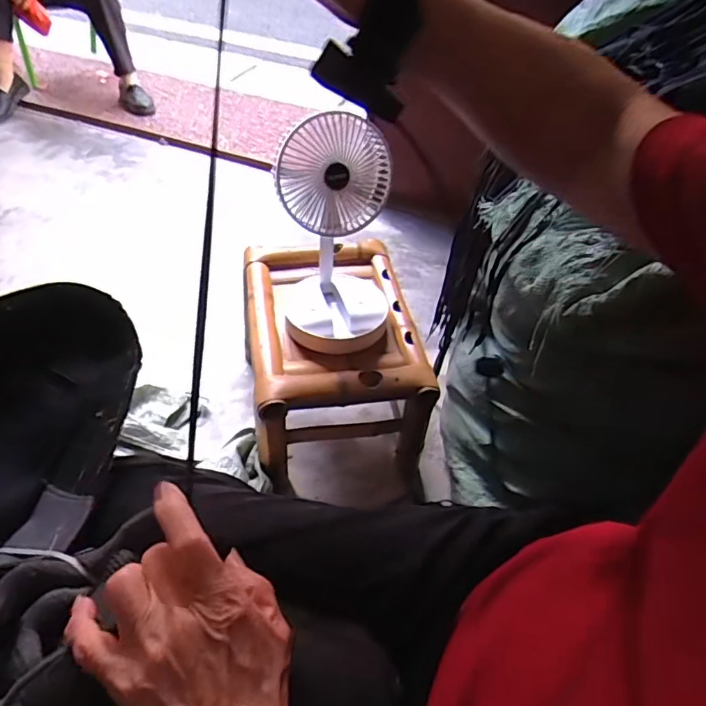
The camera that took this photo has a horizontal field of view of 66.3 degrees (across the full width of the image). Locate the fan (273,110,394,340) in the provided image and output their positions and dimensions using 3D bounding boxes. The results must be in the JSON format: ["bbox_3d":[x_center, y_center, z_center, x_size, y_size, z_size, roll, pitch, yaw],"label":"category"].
[{"bbox_3d":[-0.026,-0.166,0.819,0.170,0.339,0.164,1,45,-5],"label":"fan"}]

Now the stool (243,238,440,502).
[{"bbox_3d":[-0.040,0.025,0.956,0.260,0.263,0.368,-5,46,-11],"label":"stool"}]

